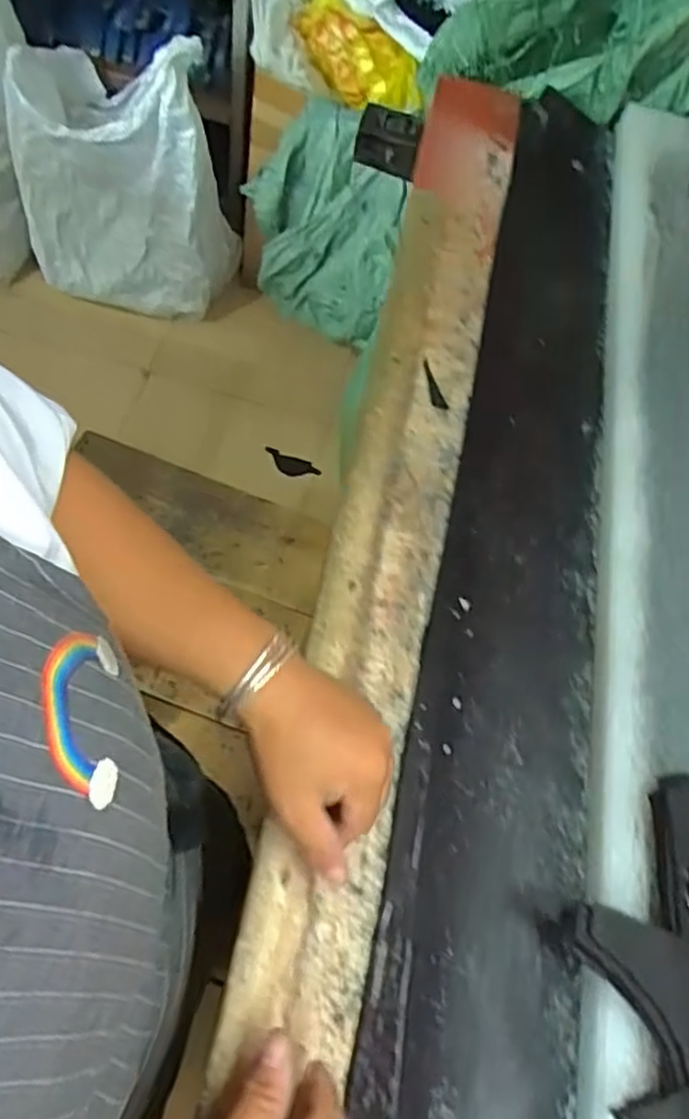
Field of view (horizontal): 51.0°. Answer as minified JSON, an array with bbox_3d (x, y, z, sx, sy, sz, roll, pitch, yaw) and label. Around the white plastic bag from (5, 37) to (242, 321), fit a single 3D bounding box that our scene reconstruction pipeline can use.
[{"bbox_3d":[-0.506,-0.843,1.616,0.430,0.562,0.287,11,60,11],"label":"white plastic bag"}]

